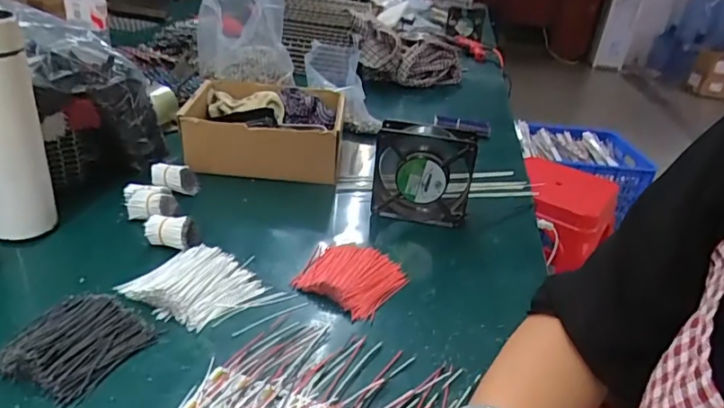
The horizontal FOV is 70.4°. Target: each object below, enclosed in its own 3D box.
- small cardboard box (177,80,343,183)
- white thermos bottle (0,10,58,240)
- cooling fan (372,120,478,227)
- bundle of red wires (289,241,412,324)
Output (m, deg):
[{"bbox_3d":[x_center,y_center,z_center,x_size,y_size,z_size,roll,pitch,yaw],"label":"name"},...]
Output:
[{"bbox_3d":[-0.140,-0.104,0.757,0.212,0.096,0.167,6,28,-3],"label":"small cardboard box"},{"bbox_3d":[-0.346,-0.062,0.497,0.064,0.236,0.053,-12,34,-32],"label":"white thermos bottle"},{"bbox_3d":[0.076,-0.037,0.639,0.119,0.119,0.043,6,28,-3],"label":"cooling fan"},{"bbox_3d":[-0.015,0.072,0.539,0.106,0.017,0.092,21,31,24],"label":"bundle of red wires"}]

